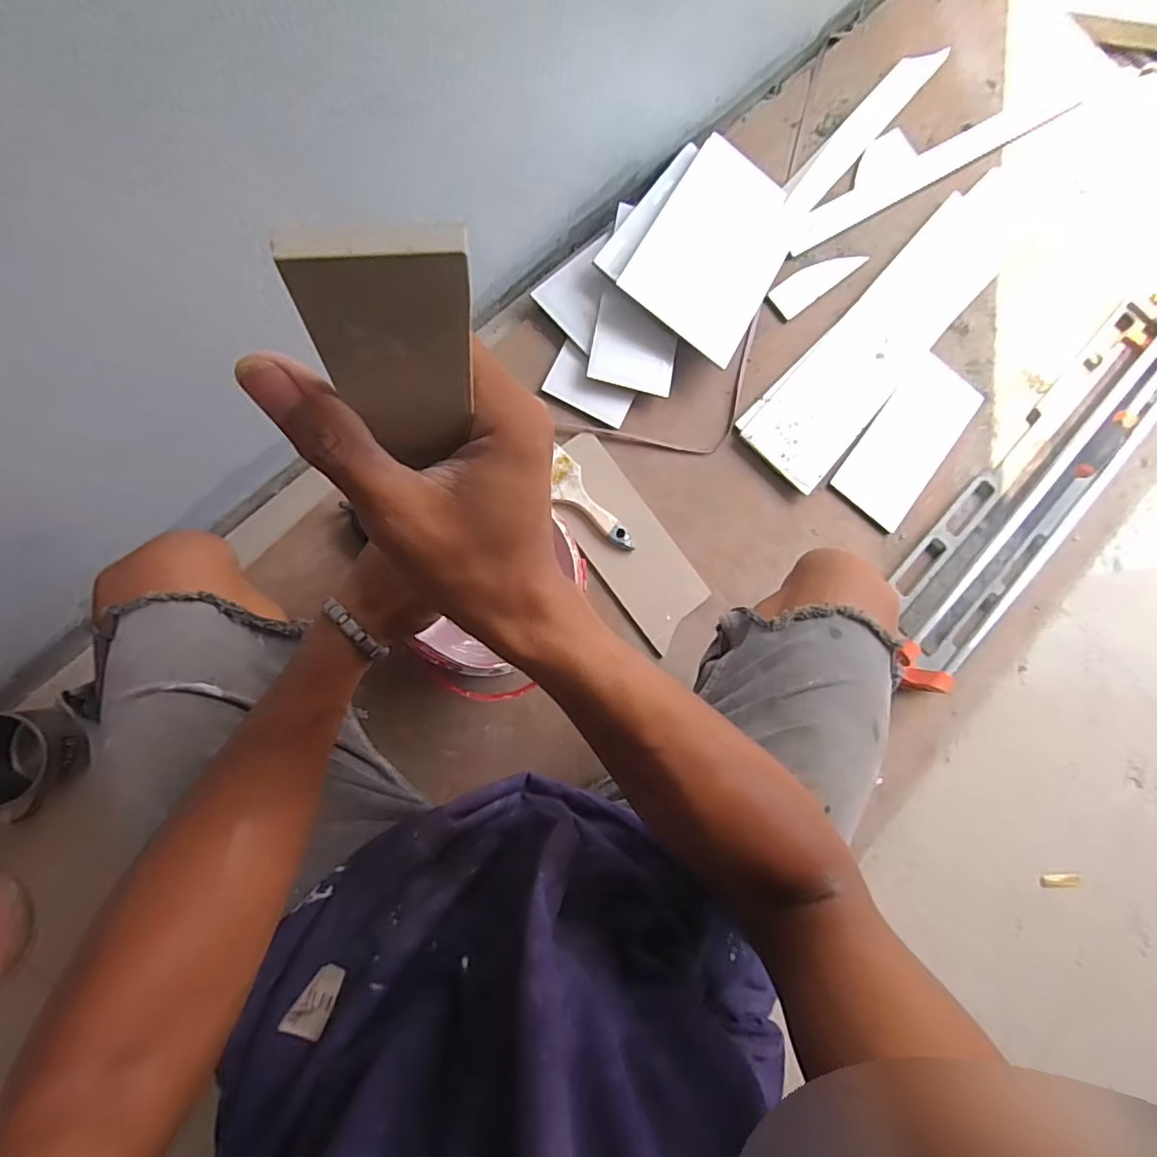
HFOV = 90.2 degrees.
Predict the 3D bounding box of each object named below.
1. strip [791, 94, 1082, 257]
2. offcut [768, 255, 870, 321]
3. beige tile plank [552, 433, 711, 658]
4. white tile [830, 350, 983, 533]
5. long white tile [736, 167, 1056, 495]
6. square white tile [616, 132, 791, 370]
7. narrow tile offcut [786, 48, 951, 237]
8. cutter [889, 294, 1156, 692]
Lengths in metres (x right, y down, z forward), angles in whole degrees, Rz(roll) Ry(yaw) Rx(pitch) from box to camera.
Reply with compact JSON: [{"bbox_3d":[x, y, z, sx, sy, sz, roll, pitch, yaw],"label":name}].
[{"bbox_3d":[0.515,-0.598,0.831,0.524,0.013,0.046,-31,90,-10],"label":"strip"},{"bbox_3d":[0.328,-0.414,0.792,0.146,0.007,0.047,-39,91,-9],"label":"offcut"},{"bbox_3d":[0.057,-0.048,0.721,0.102,0.014,0.268,-37,91,-10],"label":"beige tile plank"},{"bbox_3d":[0.455,-0.189,0.791,0.113,0.015,0.231,38,89,-7],"label":"white tile"},{"bbox_3d":[0.450,-0.364,0.801,0.126,0.017,0.577,43,81,-2],"label":"long white tile"},{"bbox_3d":[0.183,-0.430,0.744,0.168,0.009,0.291,33,73,-14],"label":"square white tile"},{"bbox_3d":[0.395,-0.632,0.816,0.049,0.014,0.368,41,81,-3],"label":"narrow tile offcut"},{"bbox_3d":[0.642,-0.145,0.777,0.118,0.094,0.724,44,81,-2],"label":"cutter"}]

